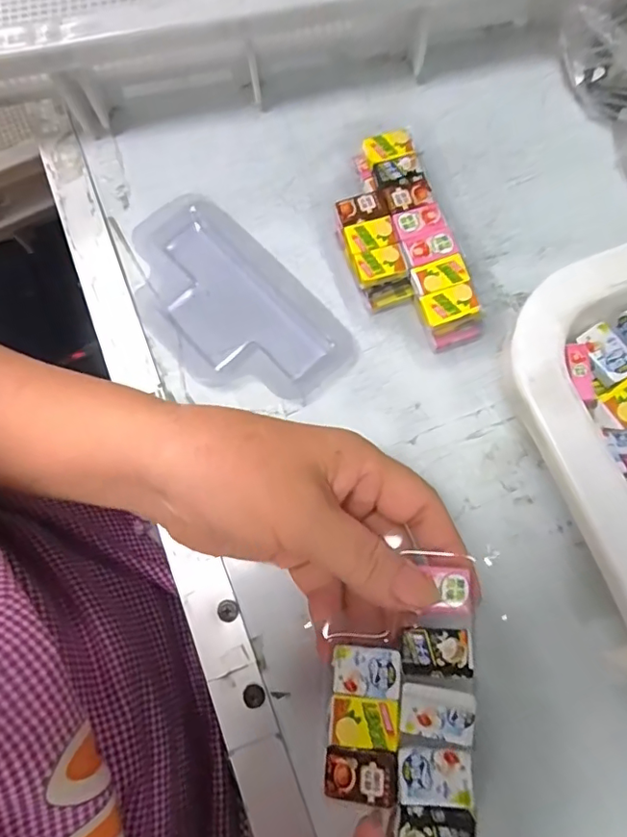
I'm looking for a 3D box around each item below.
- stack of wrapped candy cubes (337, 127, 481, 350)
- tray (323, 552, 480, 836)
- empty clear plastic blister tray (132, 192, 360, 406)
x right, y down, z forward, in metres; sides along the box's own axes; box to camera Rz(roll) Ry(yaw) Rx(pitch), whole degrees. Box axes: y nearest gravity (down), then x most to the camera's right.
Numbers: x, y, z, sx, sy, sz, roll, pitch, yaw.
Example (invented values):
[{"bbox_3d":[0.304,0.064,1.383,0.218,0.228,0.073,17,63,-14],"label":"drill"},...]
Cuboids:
[{"bbox_3d":[0.044,-0.091,0.293,0.053,0.031,0.116,-17,74,-4],"label":"stack of wrapped candy cubes"},{"bbox_3d":[0.031,0.110,0.196,0.051,0.012,0.118,5,74,3],"label":"tray"},{"bbox_3d":[-0.046,-0.061,0.299,0.077,0.008,0.141,-42,77,-10],"label":"empty clear plastic blister tray"}]

